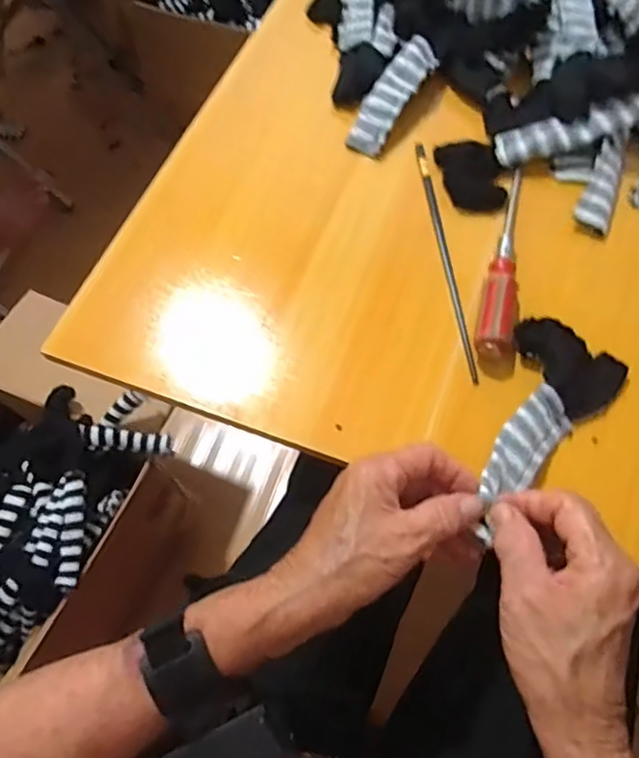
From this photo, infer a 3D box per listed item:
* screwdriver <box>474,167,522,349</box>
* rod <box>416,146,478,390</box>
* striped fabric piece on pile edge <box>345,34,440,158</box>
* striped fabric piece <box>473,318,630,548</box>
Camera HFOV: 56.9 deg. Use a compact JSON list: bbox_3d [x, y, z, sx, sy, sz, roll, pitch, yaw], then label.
[{"bbox_3d":[0.146,-0.097,0.460,0.023,0.030,0.186,13,65,8],"label":"screwdriver"},{"bbox_3d":[0.102,-0.103,0.478,0.009,0.007,0.232,-6,64,-1],"label":"rod"},{"bbox_3d":[0.068,-0.261,0.538,0.037,0.011,0.124,29,83,14],"label":"striped fabric piece on pile edge"},{"bbox_3d":[0.142,0.033,0.394,0.076,0.020,0.176,31,59,15],"label":"striped fabric piece"}]

